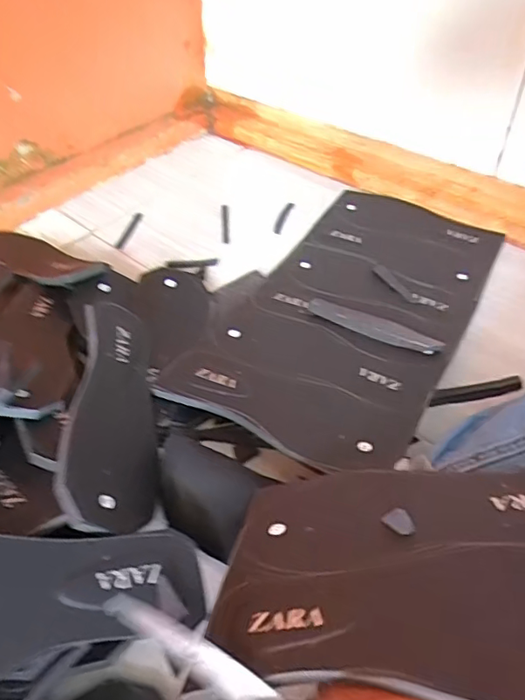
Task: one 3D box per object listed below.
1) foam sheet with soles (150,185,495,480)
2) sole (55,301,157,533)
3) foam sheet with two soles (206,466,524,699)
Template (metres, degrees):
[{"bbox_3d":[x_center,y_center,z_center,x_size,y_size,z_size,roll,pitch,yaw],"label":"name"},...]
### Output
[{"bbox_3d":[0.107,-0.073,0.666,0.276,0.045,0.496,22,51,21],"label":"foam sheet with soles"},{"bbox_3d":[-0.133,0.056,0.500,0.017,0.099,0.252,-31,42,19],"label":"sole"},{"bbox_3d":[0.096,0.129,0.334,0.258,0.010,0.171,-11,23,27],"label":"foam sheet with two soles"}]

